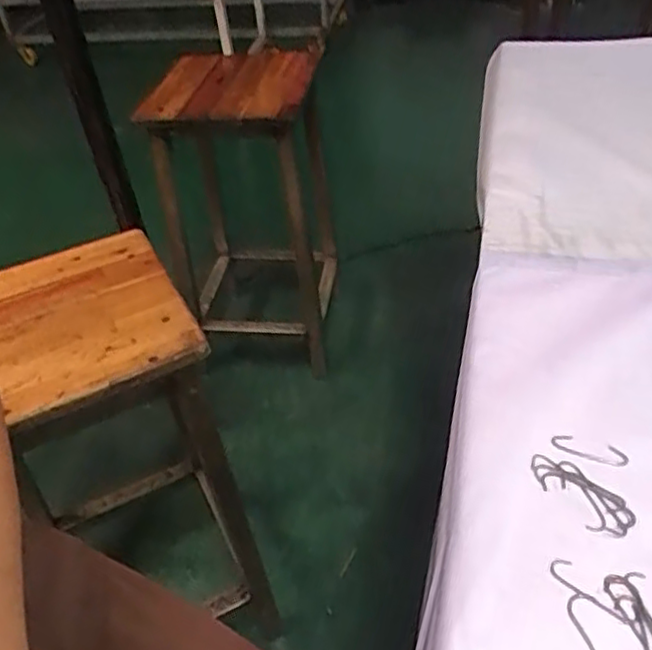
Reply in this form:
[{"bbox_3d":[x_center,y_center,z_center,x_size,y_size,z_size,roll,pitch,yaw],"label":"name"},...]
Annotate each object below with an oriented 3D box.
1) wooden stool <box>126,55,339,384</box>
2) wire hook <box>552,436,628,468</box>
[{"bbox_3d":[-0.165,-0.222,1.429,0.316,0.607,0.336,2,43,11],"label":"wooden stool"},{"bbox_3d":[0.149,0.071,0.388,0.040,0.004,0.012,12,46,21],"label":"wire hook"}]

